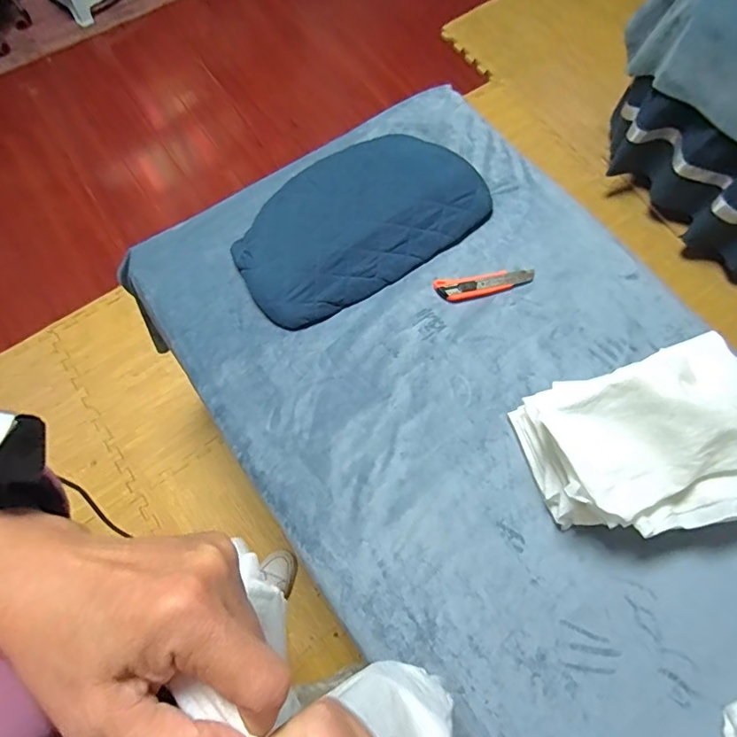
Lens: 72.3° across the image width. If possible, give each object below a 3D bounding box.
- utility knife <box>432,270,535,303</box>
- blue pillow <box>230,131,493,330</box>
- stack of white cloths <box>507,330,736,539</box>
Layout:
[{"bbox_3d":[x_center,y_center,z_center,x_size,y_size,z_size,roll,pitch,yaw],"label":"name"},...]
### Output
[{"bbox_3d":[0.189,-0.136,0.814,0.161,0.011,0.038,-10,70,-3],"label":"utility knife"},{"bbox_3d":[-0.023,-0.255,0.844,0.422,0.066,0.257,-33,72,-11],"label":"blue pillow"},{"bbox_3d":[0.377,0.092,0.645,0.306,0.172,0.214,-12,70,-4],"label":"stack of white cloths"}]

